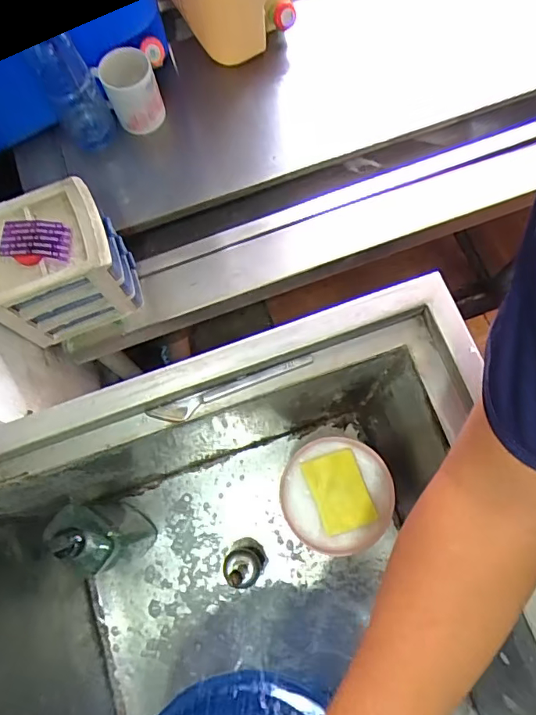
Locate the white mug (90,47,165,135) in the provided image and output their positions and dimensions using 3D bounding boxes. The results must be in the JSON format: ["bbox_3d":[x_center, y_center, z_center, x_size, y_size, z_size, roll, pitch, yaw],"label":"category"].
[{"bbox_3d":[-0.217,-0.424,0.789,0.087,0.104,0.071,-19,74,-3],"label":"white mug"}]

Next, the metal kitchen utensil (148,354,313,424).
[{"bbox_3d":[-0.035,0.033,0.476,0.165,0.011,0.019,-19,74,-3],"label":"metal kitchen utensil"}]

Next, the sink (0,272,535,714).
[{"bbox_3d":[-0.007,0.392,0.564,0.620,0.410,0.693,-19,74,-3],"label":"sink"}]

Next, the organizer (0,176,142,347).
[{"bbox_3d":[-0.284,-0.127,0.671,0.171,0.153,0.136,-21,74,-4],"label":"organizer"}]

